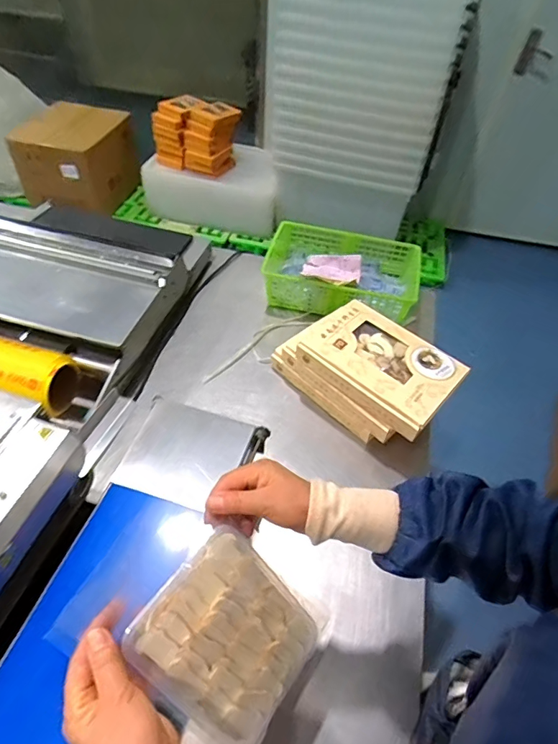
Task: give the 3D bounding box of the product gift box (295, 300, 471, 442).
[{"bbox_3d":[0.184,-0.017,0.804,0.256,0.048,0.179,38,56,24],"label":"product gift box"}]

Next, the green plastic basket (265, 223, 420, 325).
[{"bbox_3d":[0.143,-0.218,1.064,0.354,0.130,0.210,11,49,3],"label":"green plastic basket"}]

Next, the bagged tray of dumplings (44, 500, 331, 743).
[{"bbox_3d":[-0.063,0.233,0.413,0.153,0.026,0.241,-47,106,-25],"label":"bagged tray of dumplings"}]

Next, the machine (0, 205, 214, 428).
[{"bbox_3d":[-0.459,-0.169,0.925,0.462,0.125,0.572,15,49,6],"label":"machine"}]

